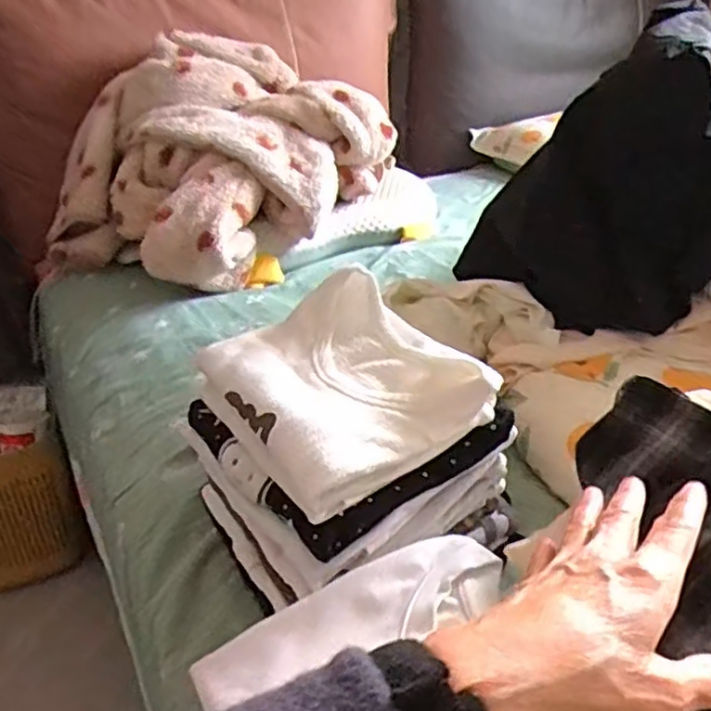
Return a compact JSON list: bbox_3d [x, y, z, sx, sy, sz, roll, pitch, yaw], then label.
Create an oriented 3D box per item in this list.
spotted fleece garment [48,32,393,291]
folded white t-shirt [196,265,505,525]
[{"bbox_3d":[-0.236,-0.337,1.195,0.434,0.299,0.447,20,35,38],"label":"spotted fleece garment"},{"bbox_3d":[-0.012,0.017,0.521,0.155,0.072,0.191,-19,31,-28],"label":"folded white t-shirt"}]

